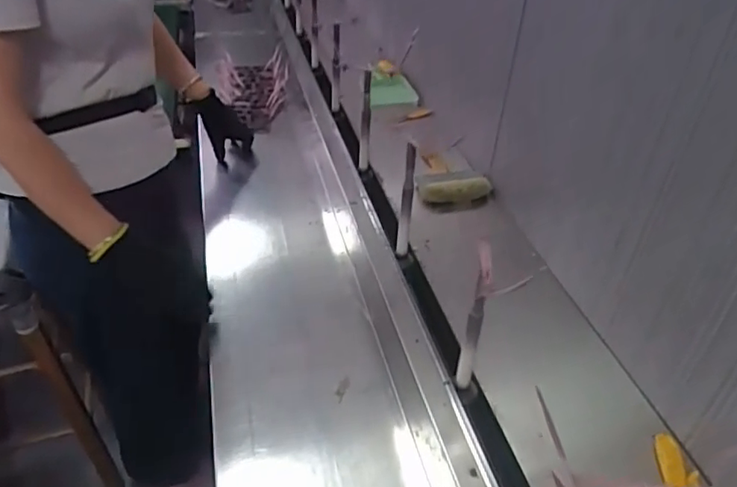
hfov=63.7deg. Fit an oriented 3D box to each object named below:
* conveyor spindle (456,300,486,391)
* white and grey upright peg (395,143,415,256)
[{"bbox_3d":[0.116,0.111,0.668,0.019,0.137,0.014,17,38,15],"label":"conveyor spindle"},{"bbox_3d":[0.055,-0.053,0.850,0.018,0.195,0.019,7,37,2],"label":"white and grey upright peg"}]

